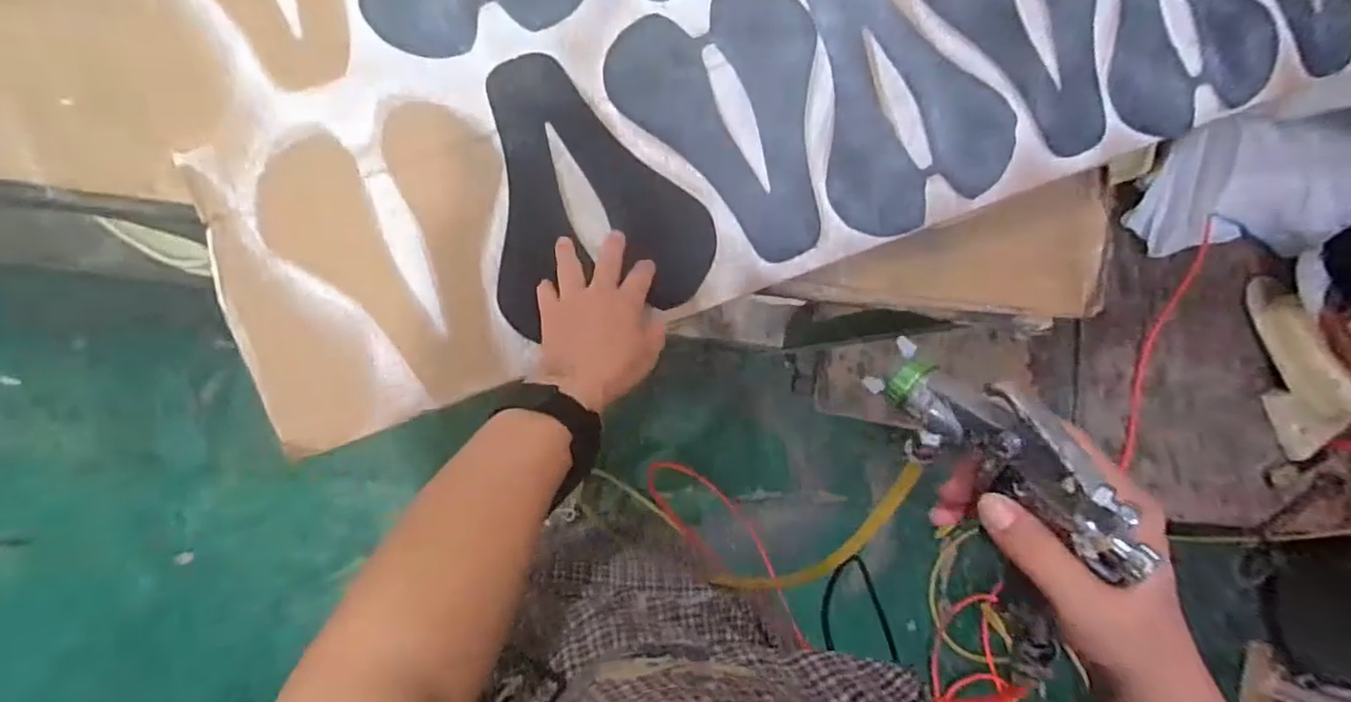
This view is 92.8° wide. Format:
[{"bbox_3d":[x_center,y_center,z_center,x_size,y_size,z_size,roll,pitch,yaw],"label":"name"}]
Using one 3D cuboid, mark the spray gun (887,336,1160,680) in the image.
[{"bbox_3d":[0.150,0.057,0.294,0.030,0.082,0.128,-34,93,-9],"label":"spray gun"}]

